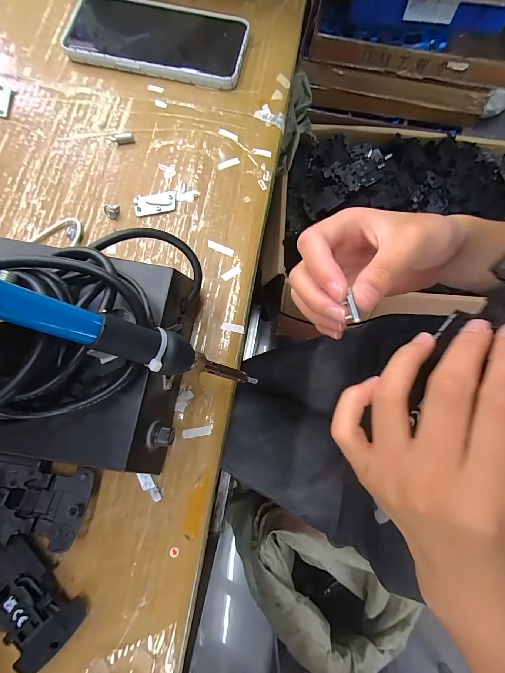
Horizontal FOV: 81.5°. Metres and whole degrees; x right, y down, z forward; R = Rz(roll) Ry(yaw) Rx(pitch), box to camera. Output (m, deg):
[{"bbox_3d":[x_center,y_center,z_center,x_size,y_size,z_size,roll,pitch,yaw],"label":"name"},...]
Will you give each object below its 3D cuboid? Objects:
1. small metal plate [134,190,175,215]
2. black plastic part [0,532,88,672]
[{"bbox_3d":[-0.082,-0.112,0.246,0.035,0.004,0.018,-12,78,-4],"label":"small metal plate"},{"bbox_3d":[-0.144,0.155,0.177,0.083,0.014,0.050,41,80,8],"label":"black plastic part"}]

